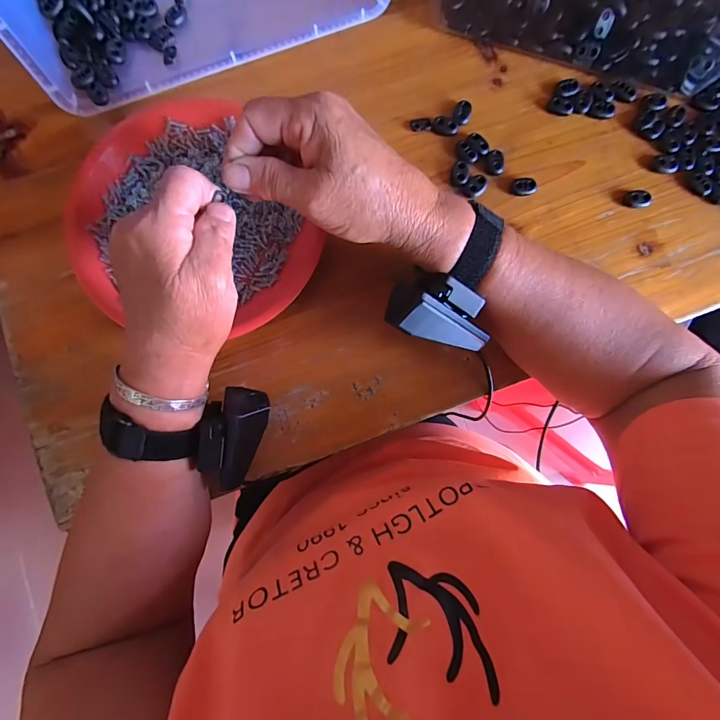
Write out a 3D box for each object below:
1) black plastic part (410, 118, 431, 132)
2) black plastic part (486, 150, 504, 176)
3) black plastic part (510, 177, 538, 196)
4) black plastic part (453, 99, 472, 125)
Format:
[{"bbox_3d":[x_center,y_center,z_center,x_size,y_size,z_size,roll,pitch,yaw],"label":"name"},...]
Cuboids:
[{"bbox_3d":[0.053,-0.205,0.343,0.017,0.004,0.011,-7,85,-2],"label":"black plastic part"},{"bbox_3d":[0.116,-0.170,0.338,0.015,0.006,0.020,3,84,-1],"label":"black plastic part"},{"bbox_3d":[0.141,-0.148,0.336,0.022,0.007,0.014,17,84,1],"label":"black plastic part"},{"bbox_3d":[0.089,-0.216,0.344,0.015,0.004,0.025,17,84,1],"label":"black plastic part"}]

